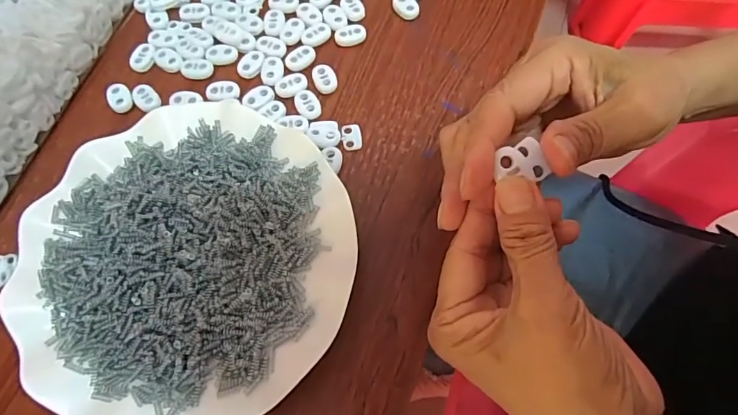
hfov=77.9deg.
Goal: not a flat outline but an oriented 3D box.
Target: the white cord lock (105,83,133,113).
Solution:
[{"bbox_3d":[-0.172,-0.076,0.314,0.016,0.004,0.023,-29,72,-10],"label":"white cord lock"}]

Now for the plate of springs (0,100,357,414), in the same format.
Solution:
[{"bbox_3d":[-0.102,0.029,0.261,0.181,0.026,0.178,0,69,0],"label":"plate of springs"}]

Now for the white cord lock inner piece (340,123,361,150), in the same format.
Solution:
[{"bbox_3d":[-0.012,-0.046,0.300,0.013,0.004,0.018,-8,69,-2],"label":"white cord lock inner piece"}]

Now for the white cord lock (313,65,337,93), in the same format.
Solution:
[{"bbox_3d":[-0.031,-0.089,0.315,0.015,0.006,0.022,-17,70,-6],"label":"white cord lock"}]

